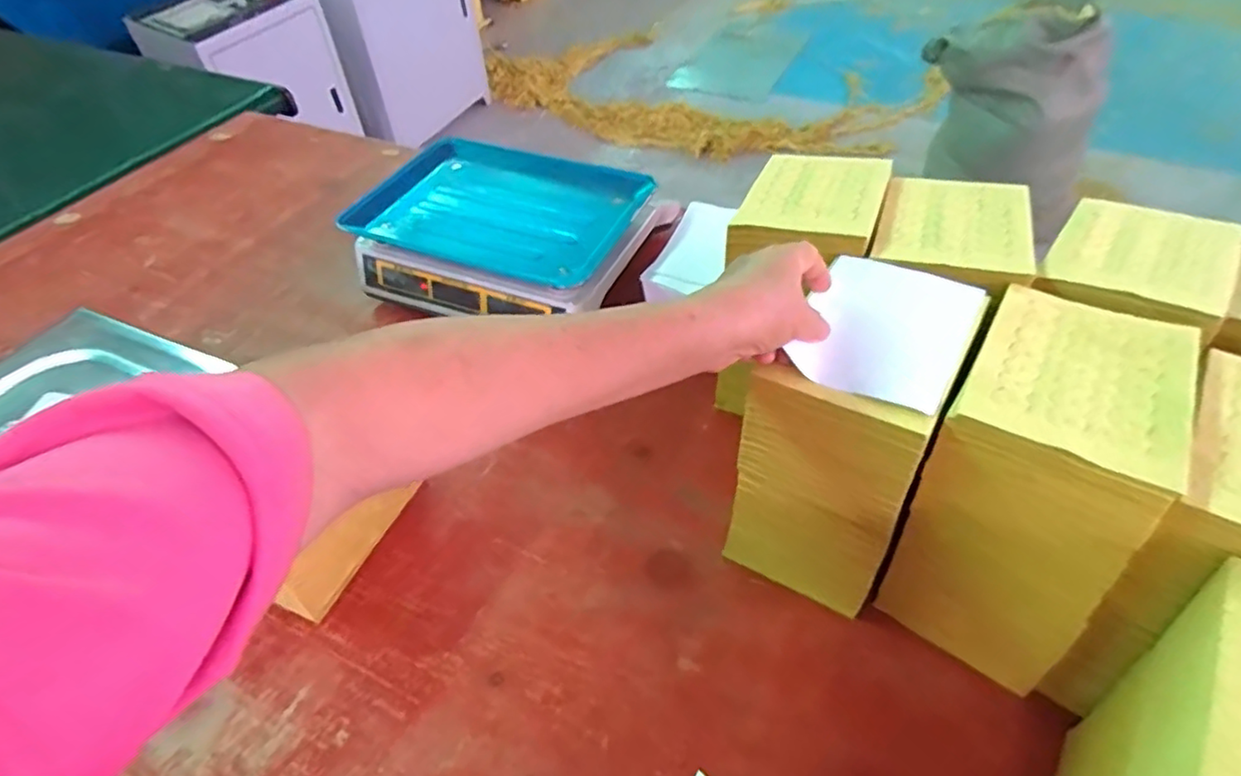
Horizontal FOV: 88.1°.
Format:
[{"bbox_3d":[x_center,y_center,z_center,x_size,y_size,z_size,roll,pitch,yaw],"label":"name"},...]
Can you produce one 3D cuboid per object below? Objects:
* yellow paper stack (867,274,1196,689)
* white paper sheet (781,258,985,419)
[{"bbox_3d":[0.291,0.073,0.474,0.124,0.212,0.183,26,53,25],"label":"yellow paper stack"},{"bbox_3d":[0.189,-0.045,0.459,0.103,0.004,0.150,20,50,27],"label":"white paper sheet"}]

